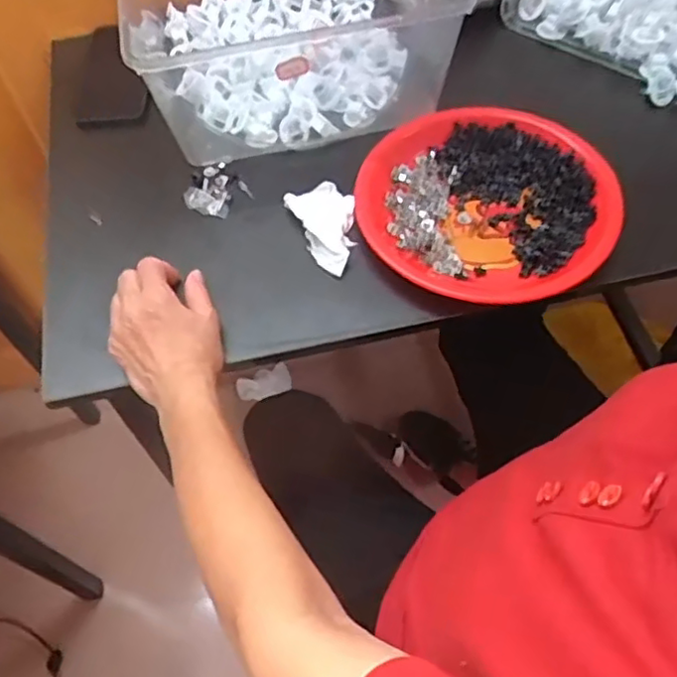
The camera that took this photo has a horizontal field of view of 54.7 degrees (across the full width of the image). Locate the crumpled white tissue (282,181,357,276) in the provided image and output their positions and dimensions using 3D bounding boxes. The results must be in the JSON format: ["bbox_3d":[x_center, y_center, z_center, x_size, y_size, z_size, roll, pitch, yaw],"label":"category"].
[{"bbox_3d":[-0.007,-0.107,0.609,0.058,0.016,0.102,-22,60,-10],"label":"crumpled white tissue"}]

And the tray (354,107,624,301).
[{"bbox_3d":[0.134,-0.128,0.599,0.225,0.047,0.229,-21,60,-10],"label":"tray"}]

